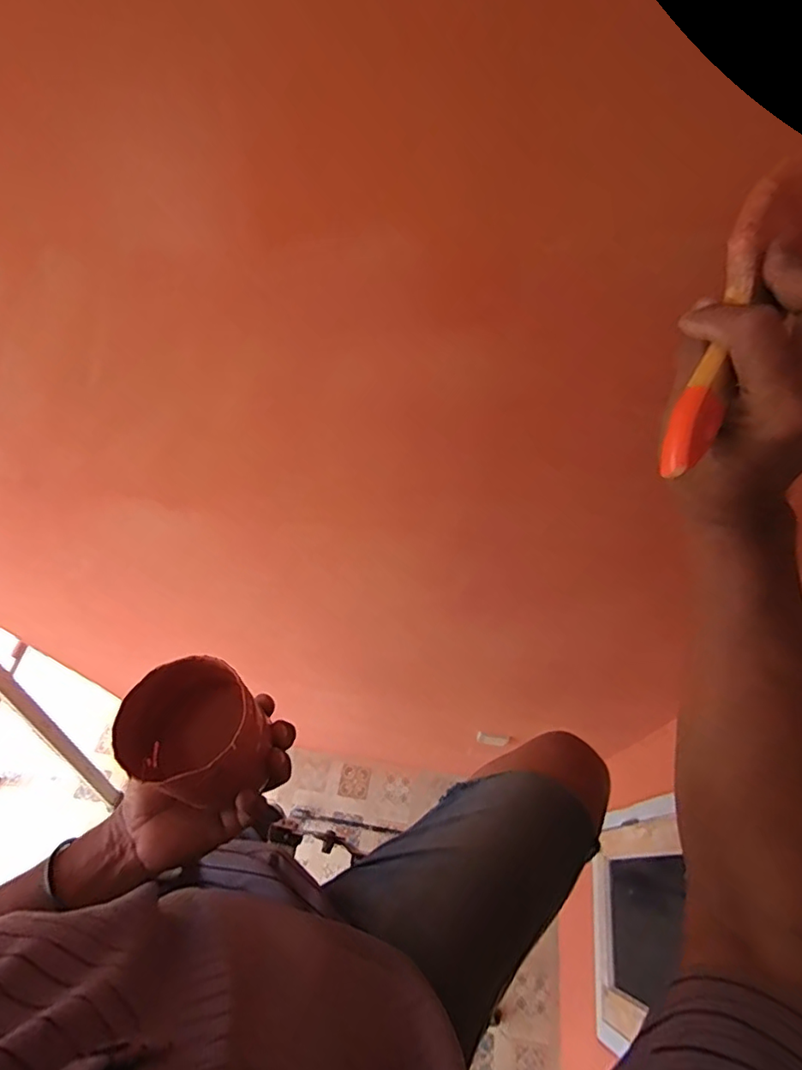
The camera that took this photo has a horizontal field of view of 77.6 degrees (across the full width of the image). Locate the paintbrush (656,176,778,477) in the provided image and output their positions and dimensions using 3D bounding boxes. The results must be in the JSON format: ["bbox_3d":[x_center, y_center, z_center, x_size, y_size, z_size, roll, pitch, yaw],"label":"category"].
[{"bbox_3d":[0.165,-0.106,0.254,0.022,0.016,0.168,20,82,16],"label":"paintbrush"}]

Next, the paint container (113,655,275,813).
[{"bbox_3d":[-0.149,0.154,0.380,0.087,0.106,0.090,-2,56,3],"label":"paint container"}]

